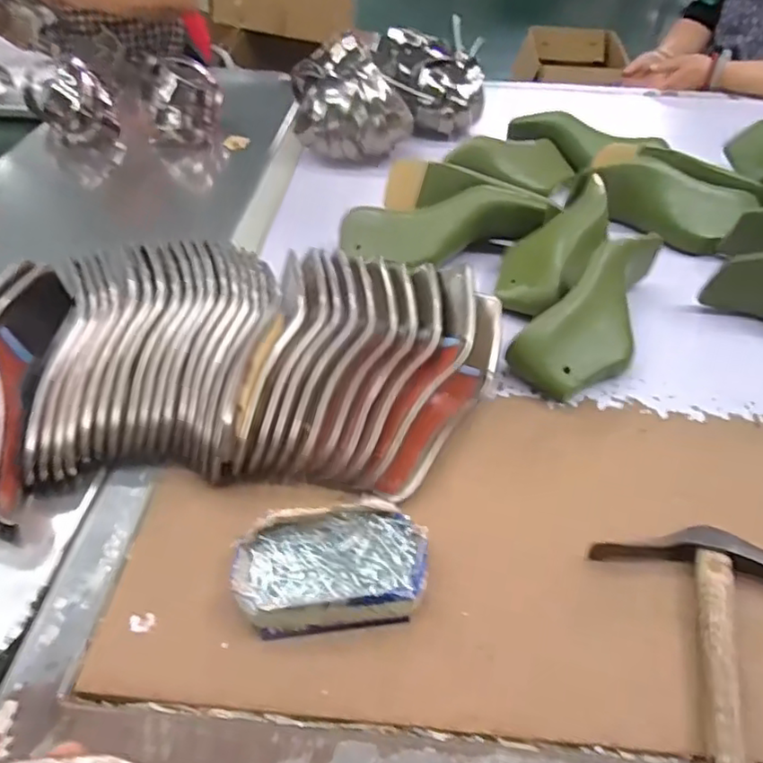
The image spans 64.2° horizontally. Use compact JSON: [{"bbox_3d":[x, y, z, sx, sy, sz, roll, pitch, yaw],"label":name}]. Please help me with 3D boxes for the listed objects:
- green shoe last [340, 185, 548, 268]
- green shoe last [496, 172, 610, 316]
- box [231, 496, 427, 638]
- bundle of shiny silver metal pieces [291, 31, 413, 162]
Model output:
[{"bbox_3d":[0.068,-0.176,0.680,0.223,0.063,0.064,-6,44,-8],"label":"green shoe last"},{"bbox_3d":[0.195,-0.155,0.678,0.092,0.060,0.210,21,48,18],"label":"green shoe last"},{"bbox_3d":[-0.034,0.129,0.424,0.129,0.029,0.085,-4,44,-6],"label":"box"},{"bbox_3d":[-0.044,-0.426,0.909,0.173,0.115,0.178,-4,45,-5],"label":"bundle of shiny silver metal pieces"}]

